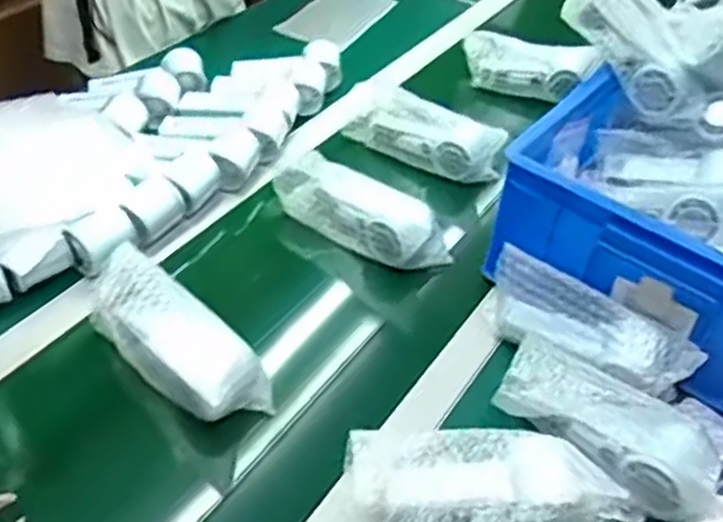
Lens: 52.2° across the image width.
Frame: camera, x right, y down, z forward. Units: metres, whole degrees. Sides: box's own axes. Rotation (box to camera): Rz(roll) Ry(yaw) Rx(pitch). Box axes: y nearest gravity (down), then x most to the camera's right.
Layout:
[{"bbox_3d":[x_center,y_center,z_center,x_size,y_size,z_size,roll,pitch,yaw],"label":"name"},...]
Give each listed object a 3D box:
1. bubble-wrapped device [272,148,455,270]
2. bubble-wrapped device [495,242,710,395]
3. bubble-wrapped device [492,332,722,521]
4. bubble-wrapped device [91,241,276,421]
[{"bbox_3d":[-0.008,-0.058,0.833,0.210,0.076,0.076,32,49,26],"label":"bubble-wrapped device"},{"bbox_3d":[0.213,0.064,0.699,0.200,0.076,0.065,25,46,20],"label":"bubble-wrapped device"},{"bbox_3d":[0.211,0.135,0.624,0.190,0.060,0.076,34,50,28],"label":"bubble-wrapped device"},{"bbox_3d":[-0.171,0.071,0.672,0.194,0.064,0.073,33,49,27],"label":"bubble-wrapped device"}]

